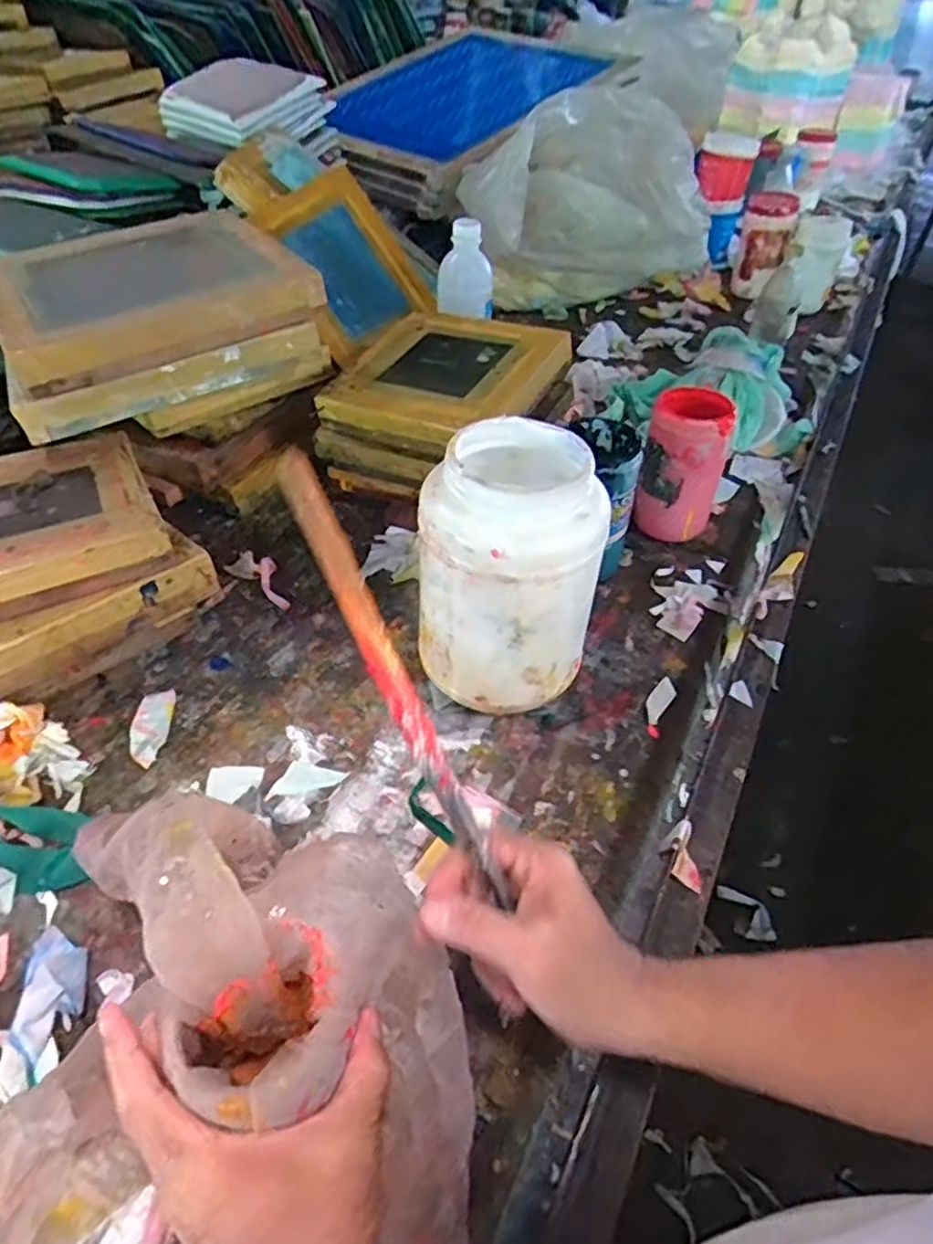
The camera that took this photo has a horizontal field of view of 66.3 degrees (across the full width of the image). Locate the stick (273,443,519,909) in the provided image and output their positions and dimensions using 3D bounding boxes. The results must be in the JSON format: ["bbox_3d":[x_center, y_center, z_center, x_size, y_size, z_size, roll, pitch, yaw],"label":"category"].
[{"bbox_3d":[-0.041,0.033,0.402,0.023,0.273,0.007,-22,6,29],"label":"stick"}]

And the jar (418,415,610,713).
[{"bbox_3d":[0.034,-0.042,0.644,0.150,0.259,0.137,2,45,-2],"label":"jar"}]

